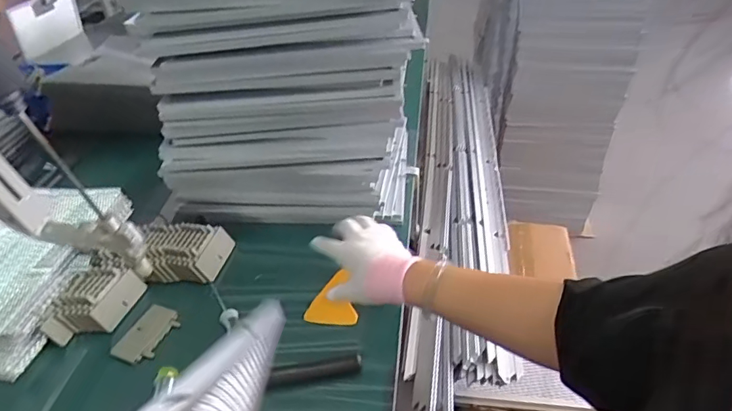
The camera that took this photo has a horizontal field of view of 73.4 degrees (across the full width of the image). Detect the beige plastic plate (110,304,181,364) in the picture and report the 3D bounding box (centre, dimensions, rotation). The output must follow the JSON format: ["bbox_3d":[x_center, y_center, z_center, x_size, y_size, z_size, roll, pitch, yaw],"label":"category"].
[{"bbox_3d":[-0.293,0.171,0.658,0.054,0.012,0.083,11,41,19],"label":"beige plastic plate"}]

